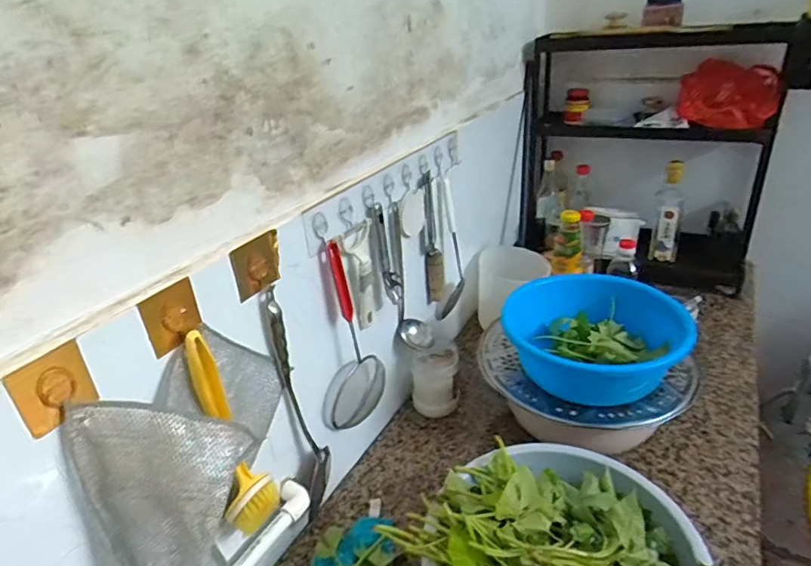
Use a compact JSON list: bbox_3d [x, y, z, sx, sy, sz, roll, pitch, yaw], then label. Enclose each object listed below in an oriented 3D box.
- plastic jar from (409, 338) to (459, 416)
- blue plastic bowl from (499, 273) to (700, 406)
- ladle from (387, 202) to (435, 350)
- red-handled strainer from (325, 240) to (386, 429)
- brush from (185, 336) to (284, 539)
[{"bbox_3d":[0.054,0.175,0.953,0.082,0.126,0.068,-1,29,7],"label":"plastic jar"},{"bbox_3d":[0.294,0.086,0.800,0.230,0.102,0.217,14,34,31],"label":"blue plastic bowl"},{"bbox_3d":[0.011,-0.011,0.891,0.059,0.253,0.063,-3,29,3],"label":"ladle"},{"bbox_3d":[-0.080,0.081,0.773,0.034,0.301,0.111,8,31,22],"label":"red-handled strainer"},{"bbox_3d":[-0.187,0.166,0.562,0.052,0.245,0.058,-6,29,-2],"label":"brush"}]

